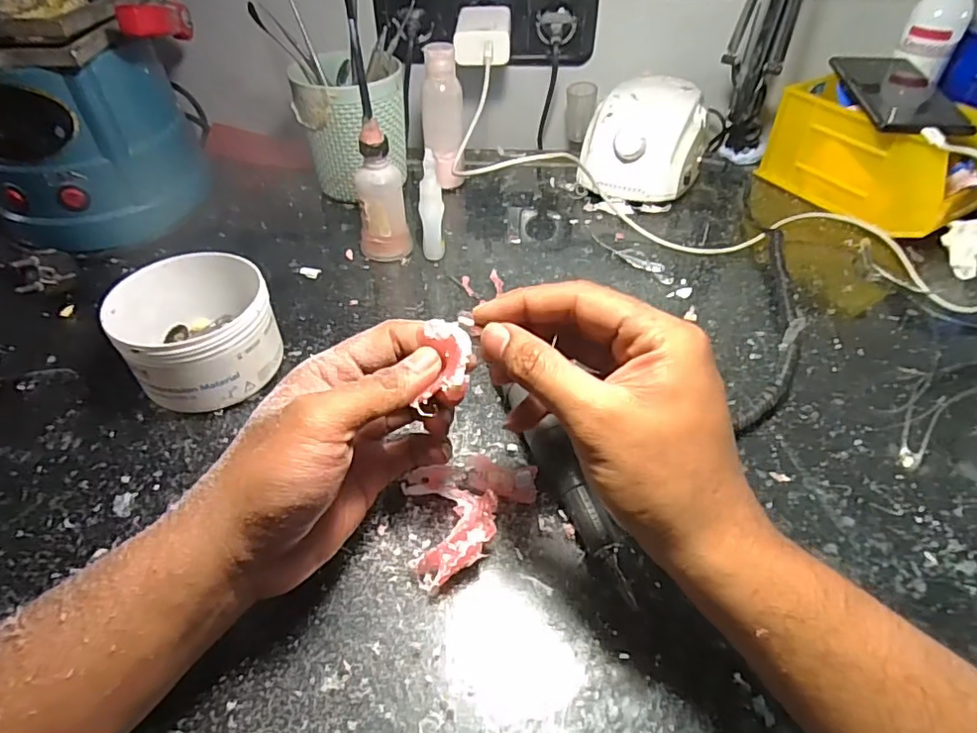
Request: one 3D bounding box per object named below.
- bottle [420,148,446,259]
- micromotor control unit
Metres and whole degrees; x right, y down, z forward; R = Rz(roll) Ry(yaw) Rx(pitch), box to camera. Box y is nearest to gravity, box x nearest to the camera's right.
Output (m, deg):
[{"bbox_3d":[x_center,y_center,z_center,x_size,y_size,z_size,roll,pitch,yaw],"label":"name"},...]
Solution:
[{"bbox_3d":[-0.045,-0.126,0.460,0.017,0.084,0.021,17,47,16],"label":"bottle"},{"bbox_3d":[0.154,-0.218,0.557,0.111,0.082,0.131,15,47,14],"label":"micromotor control unit"}]

